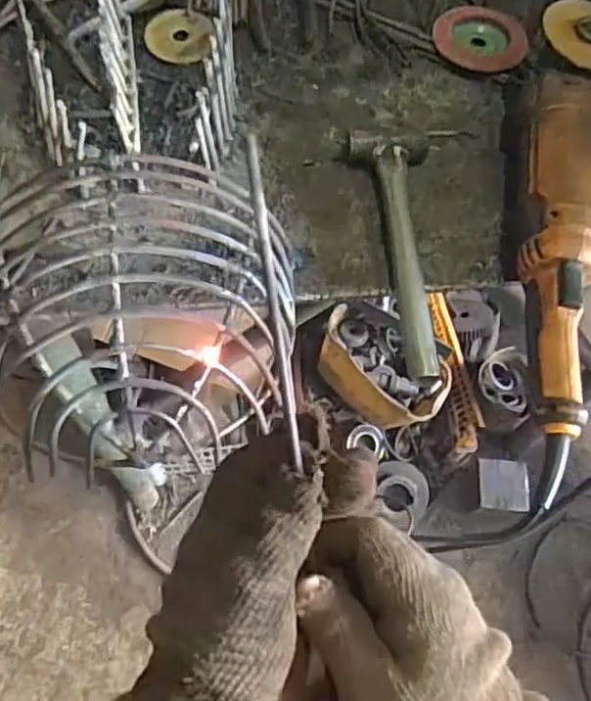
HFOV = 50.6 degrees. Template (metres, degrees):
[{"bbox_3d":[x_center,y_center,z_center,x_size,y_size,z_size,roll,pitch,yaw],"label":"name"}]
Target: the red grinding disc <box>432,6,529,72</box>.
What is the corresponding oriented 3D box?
[{"bbox_3d":[0.189,-0.318,0.636,0.093,0.012,0.075,13,66,3],"label":"red grinding disc"}]

